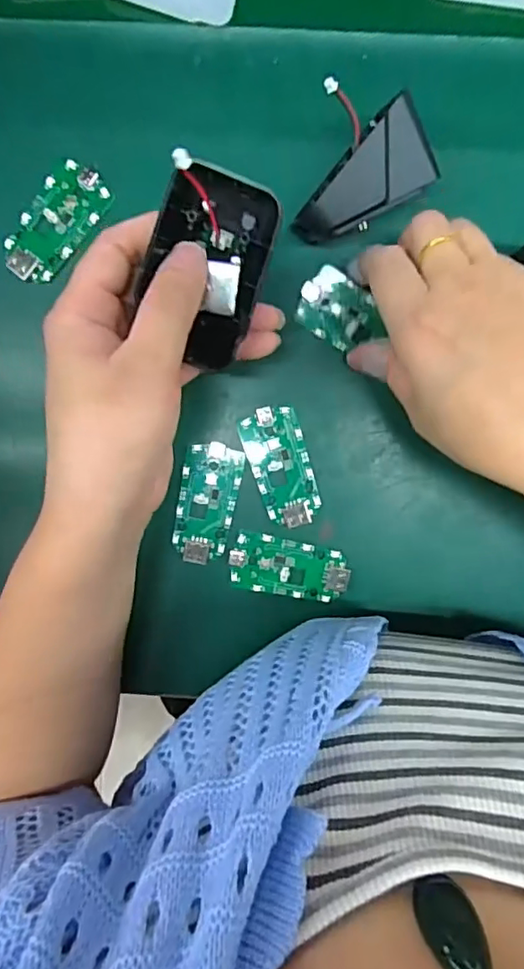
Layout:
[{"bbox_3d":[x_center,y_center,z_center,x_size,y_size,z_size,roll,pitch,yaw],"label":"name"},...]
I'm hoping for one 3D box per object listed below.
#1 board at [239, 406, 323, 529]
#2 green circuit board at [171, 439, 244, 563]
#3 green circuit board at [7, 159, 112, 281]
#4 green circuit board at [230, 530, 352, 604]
[{"bbox_3d":[0.011,-0.009,0.302,0.031,0.004,0.062,-17,95,4],"label":"board"},{"bbox_3d":[-0.030,0.010,0.305,0.030,0.004,0.063,11,97,1],"label":"green circuit board"},{"bbox_3d":[-0.106,-0.133,0.292,0.031,0.005,0.063,40,95,-3],"label":"green circuit board"},{"bbox_3d":[0.015,0.045,0.307,0.063,0.004,0.032,9,97,1],"label":"green circuit board"}]

